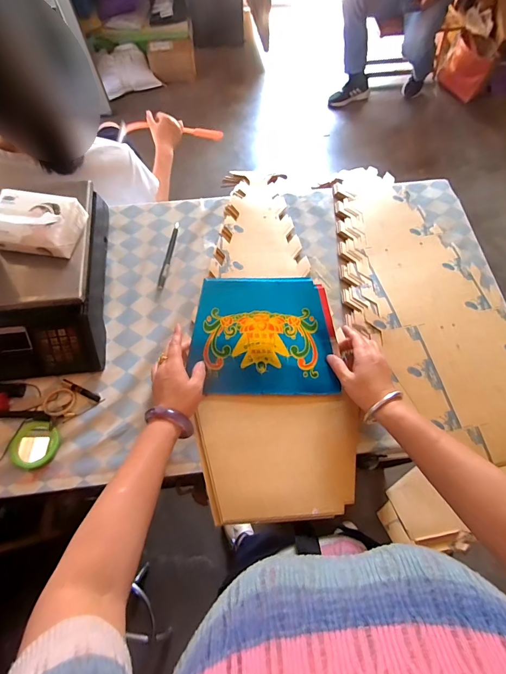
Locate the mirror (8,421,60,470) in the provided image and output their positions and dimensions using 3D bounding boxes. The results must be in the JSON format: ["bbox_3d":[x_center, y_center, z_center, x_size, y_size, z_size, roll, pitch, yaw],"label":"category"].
[{"bbox_3d":[-0.329,0.161,0.526,0.070,0.017,0.066,0,68,0],"label":"mirror"}]

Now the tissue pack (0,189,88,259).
[{"bbox_3d":[-0.331,-0.173,0.526,0.118,0.053,0.092,8,68,3],"label":"tissue pack"}]

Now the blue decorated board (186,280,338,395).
[{"bbox_3d":[0.017,-0.003,0.551,0.219,0.011,0.182,-1,85,0],"label":"blue decorated board"}]

